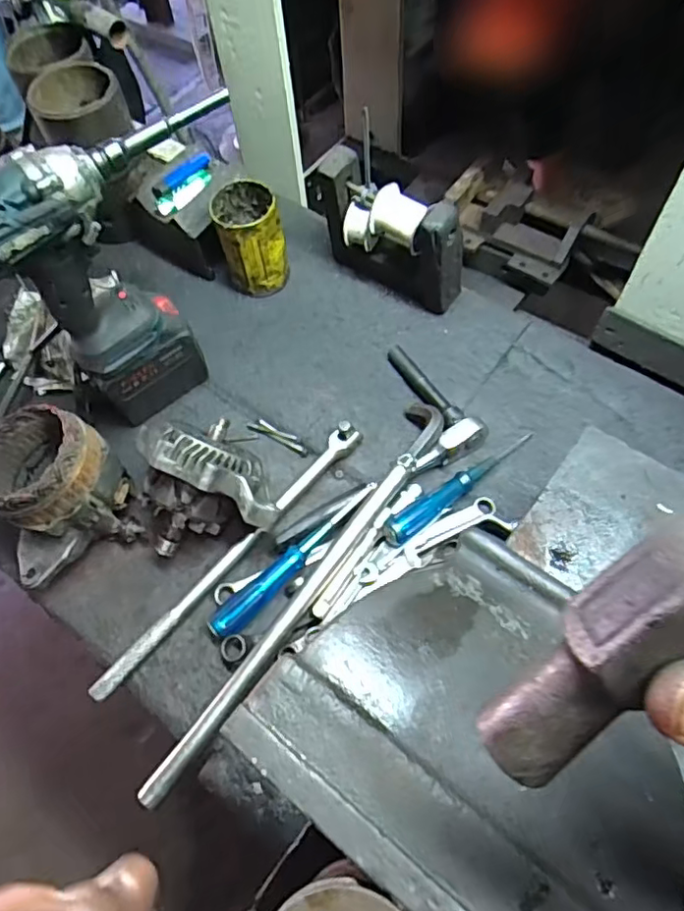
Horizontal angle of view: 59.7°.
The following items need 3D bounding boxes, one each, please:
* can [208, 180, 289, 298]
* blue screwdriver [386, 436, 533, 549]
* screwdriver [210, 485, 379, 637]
[{"bbox_3d":[-0.107,-0.257,0.715,0.073,0.110,0.080,-2,62,3],"label":"can"},{"bbox_3d":[0.124,0.028,0.602,0.198,0.030,0.025,-31,64,-28],"label":"blue screwdriver"},{"bbox_3d":[-0.046,0.093,0.560,0.026,0.027,0.194,40,72,21],"label":"screwdriver"}]

